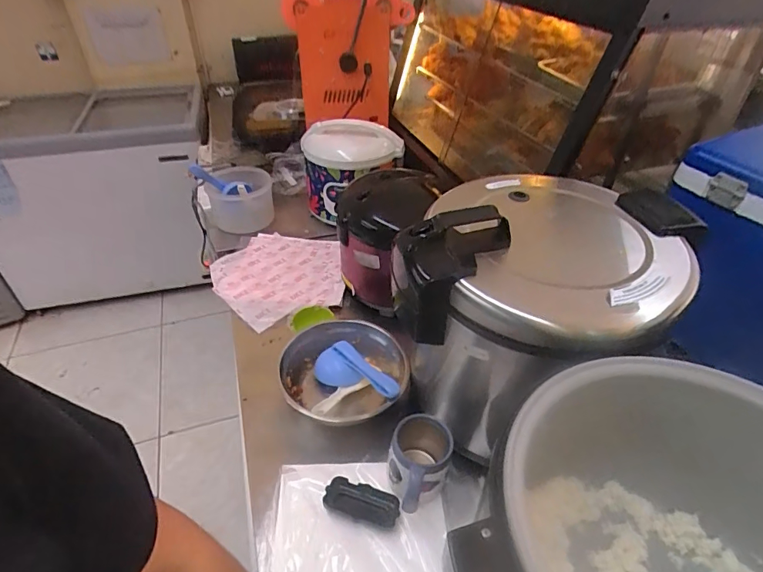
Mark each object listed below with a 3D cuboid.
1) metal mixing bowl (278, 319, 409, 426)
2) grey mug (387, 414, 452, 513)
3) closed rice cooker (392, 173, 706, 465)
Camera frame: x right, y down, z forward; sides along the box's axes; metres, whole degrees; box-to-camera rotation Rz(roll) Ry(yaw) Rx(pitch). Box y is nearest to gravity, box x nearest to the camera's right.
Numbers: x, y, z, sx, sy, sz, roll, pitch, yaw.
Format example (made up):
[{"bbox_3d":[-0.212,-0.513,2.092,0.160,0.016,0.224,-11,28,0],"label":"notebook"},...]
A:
[{"bbox_3d":[-0.070,0.170,0.850,0.216,0.092,0.230,0,40,0],"label":"metal mixing bowl"},{"bbox_3d":[0.052,0.269,0.686,0.085,0.097,0.134,15,42,17],"label":"grey mug"},{"bbox_3d":[0.237,0.025,0.724,0.348,0.350,0.374,20,44,22],"label":"closed rice cooker"}]

